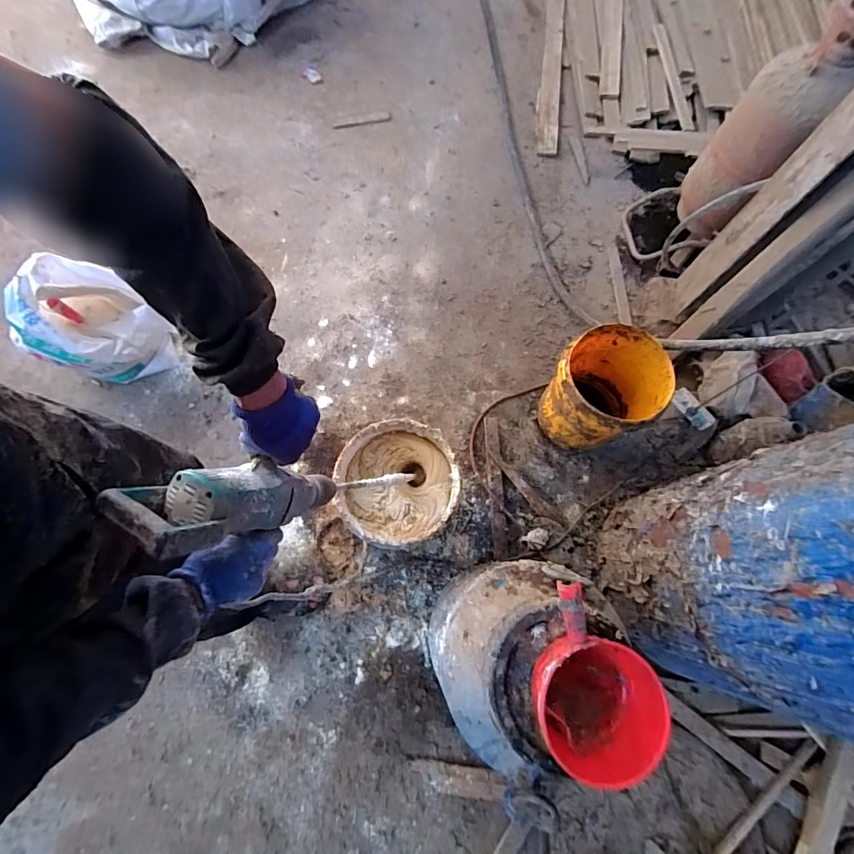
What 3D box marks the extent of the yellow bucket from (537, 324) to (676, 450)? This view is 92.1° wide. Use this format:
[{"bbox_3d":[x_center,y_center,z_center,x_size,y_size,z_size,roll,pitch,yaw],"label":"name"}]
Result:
[{"bbox_3d":[0.532,-0.102,1.303,0.302,0.348,0.281,1,72,-2],"label":"yellow bucket"}]

